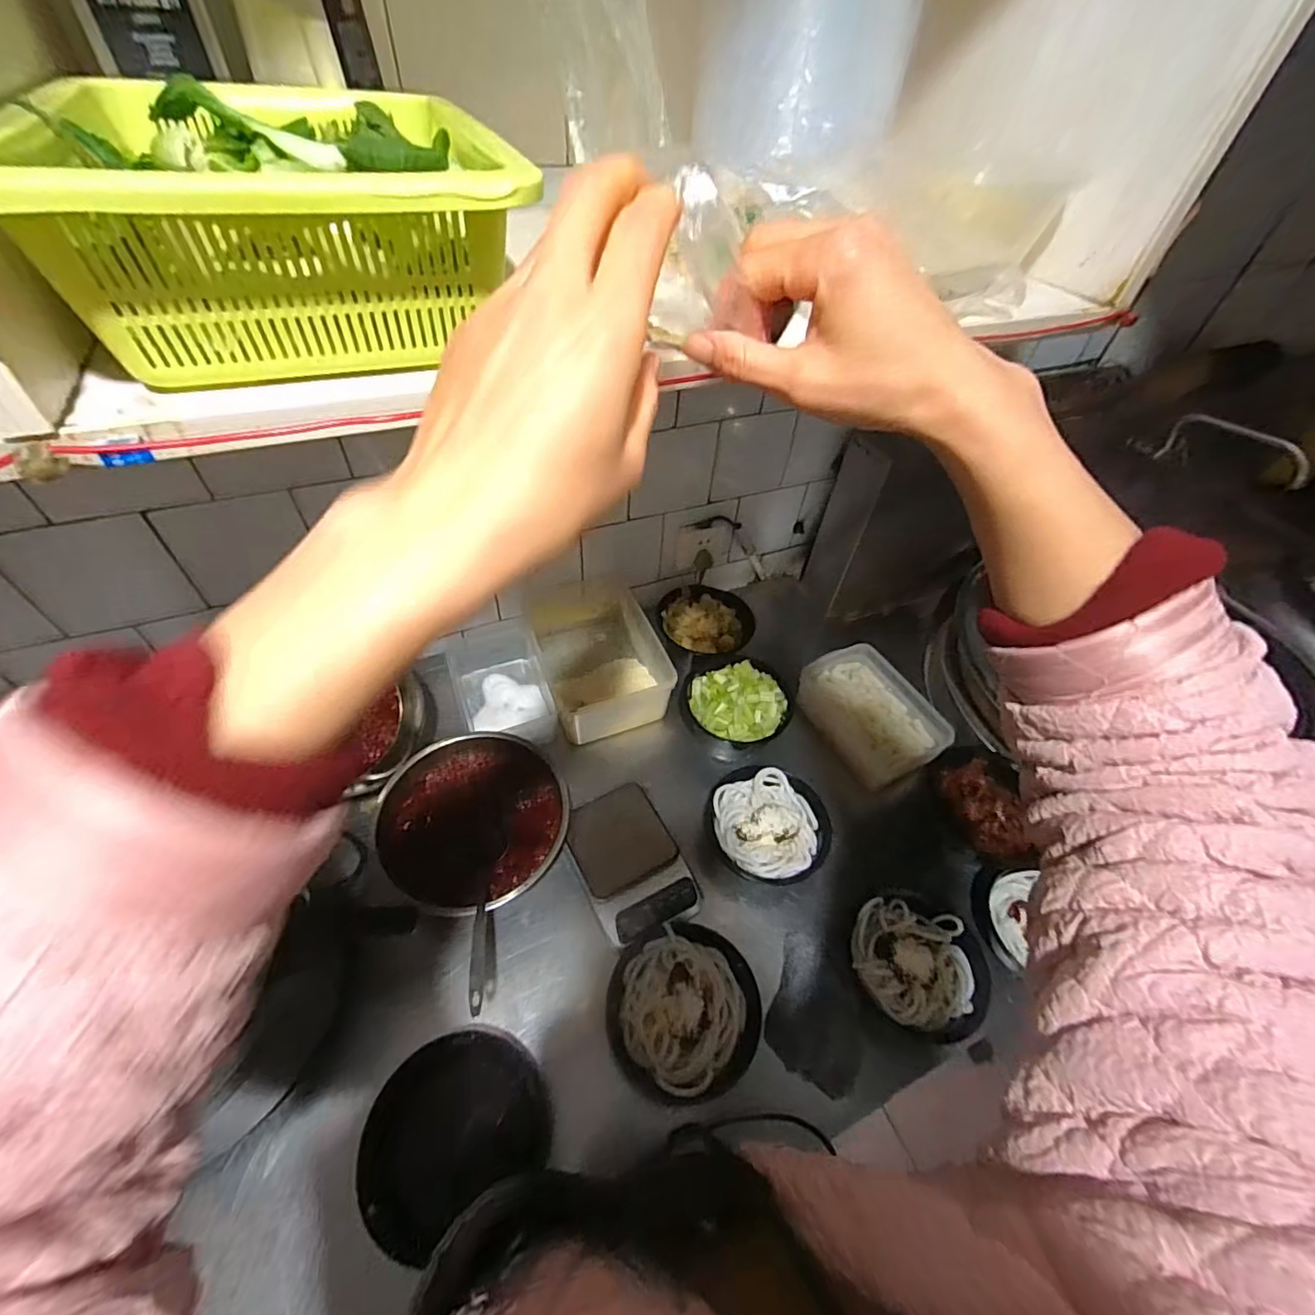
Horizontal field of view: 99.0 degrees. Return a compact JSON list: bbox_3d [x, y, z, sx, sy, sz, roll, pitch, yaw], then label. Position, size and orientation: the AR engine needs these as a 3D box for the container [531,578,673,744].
[{"bbox_3d":[-0.108,-0.001,0.955,0.198,0.098,0.269,-13,51,-16],"label":"container"}]

